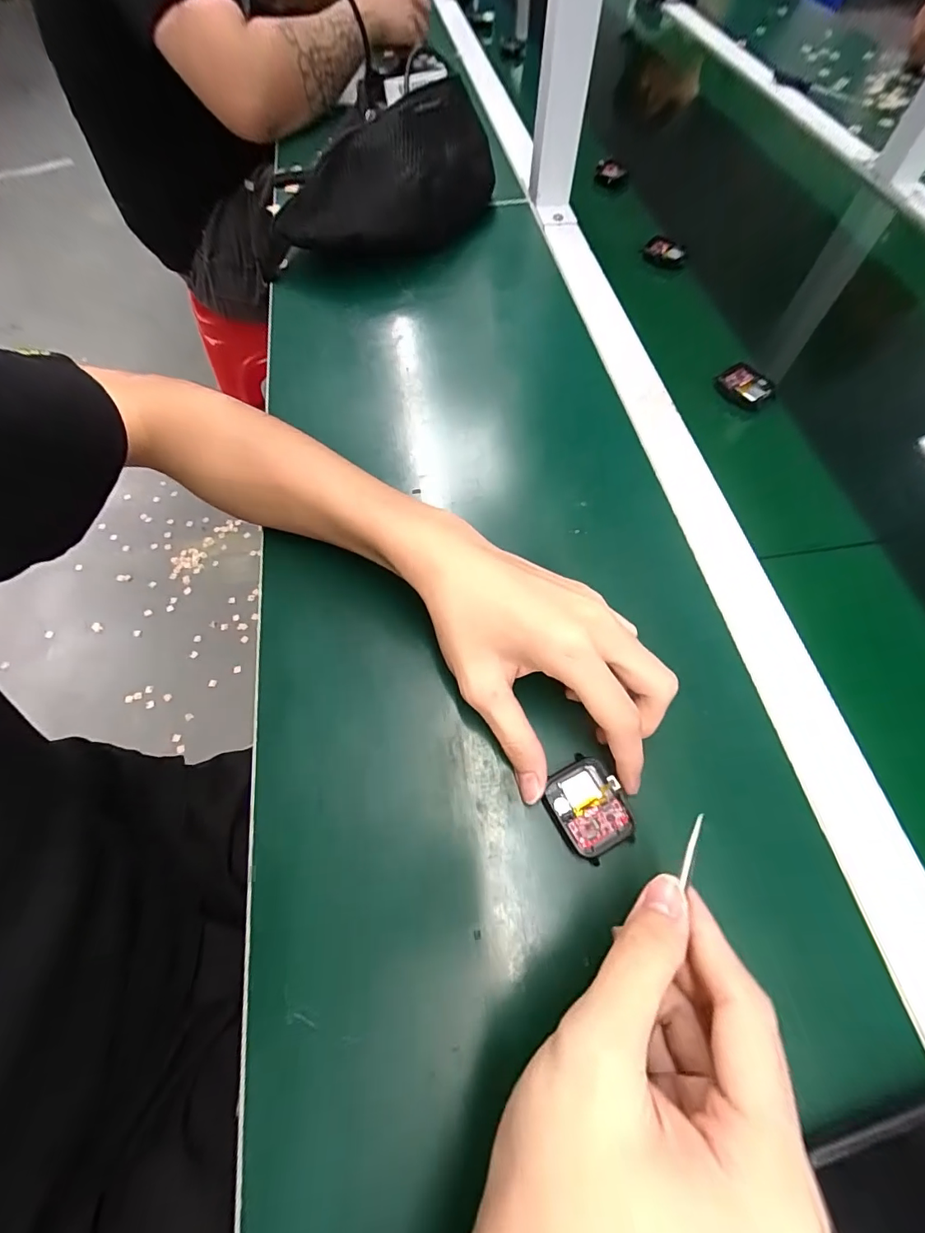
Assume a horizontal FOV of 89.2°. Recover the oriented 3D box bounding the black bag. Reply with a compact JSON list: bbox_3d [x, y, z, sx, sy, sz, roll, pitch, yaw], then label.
[{"bbox_3d":[-0.071,-0.444,0.484,0.295,0.094,0.112,-40,70,-18],"label":"black bag"}]

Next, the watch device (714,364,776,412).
[{"bbox_3d":[0.242,-0.195,0.402,0.033,0.017,0.043,-36,69,-17],"label":"watch device"}]

